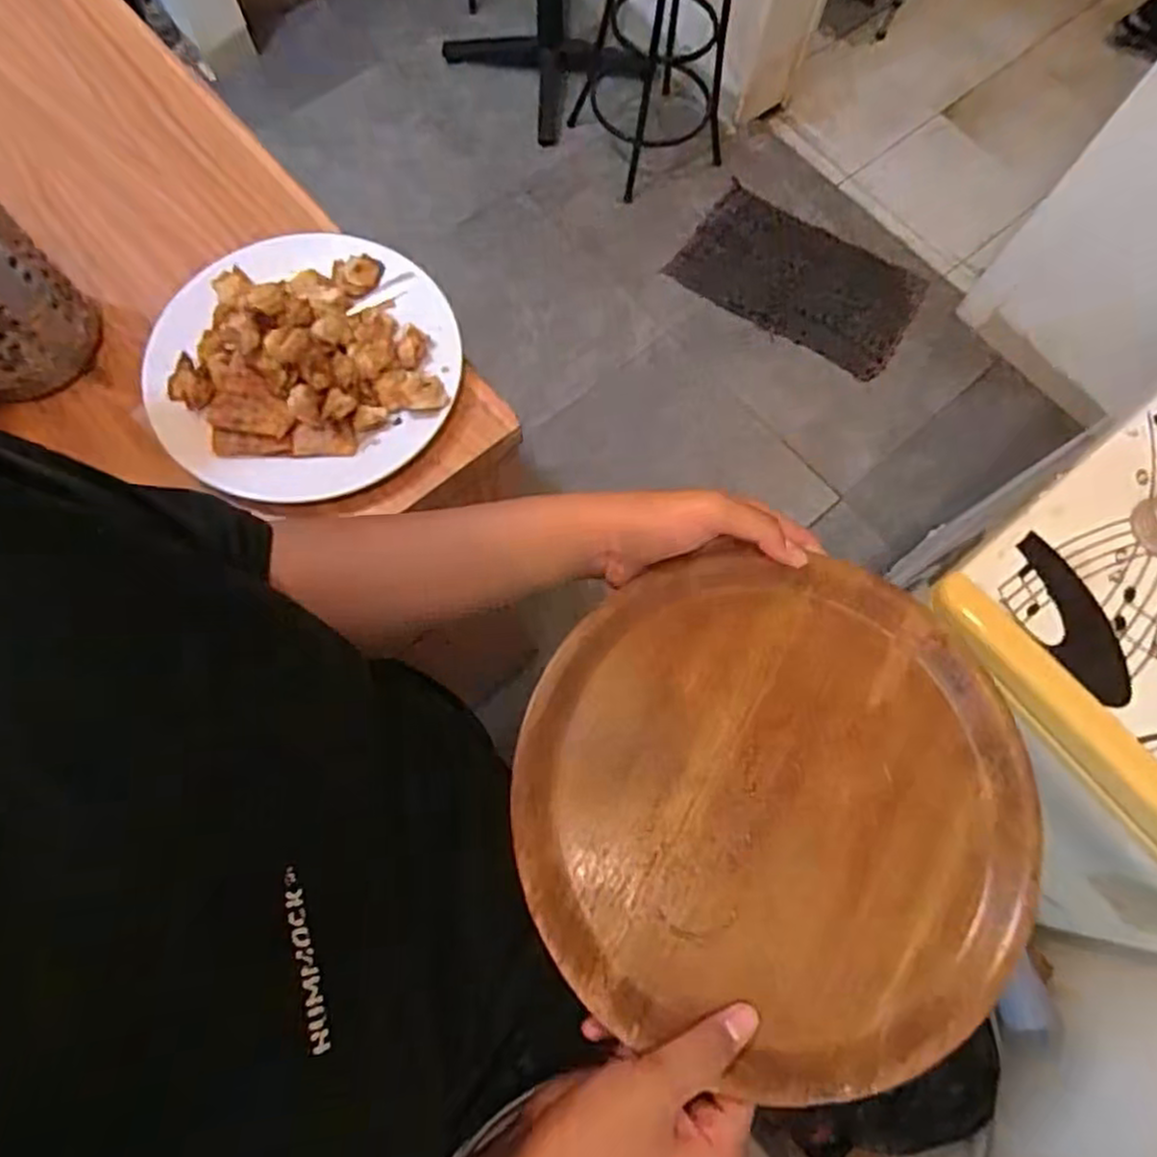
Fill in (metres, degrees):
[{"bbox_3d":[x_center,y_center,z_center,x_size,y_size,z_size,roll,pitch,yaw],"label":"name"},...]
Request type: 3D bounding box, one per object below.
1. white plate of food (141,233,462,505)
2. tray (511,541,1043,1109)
[{"bbox_3d":[-0.220,-0.183,0.571,0.249,0.053,0.232,1,73,-2],"label":"white plate of food"},{"bbox_3d":[0.112,0.126,0.414,0.282,0.021,0.276,1,73,-2],"label":"tray"}]

